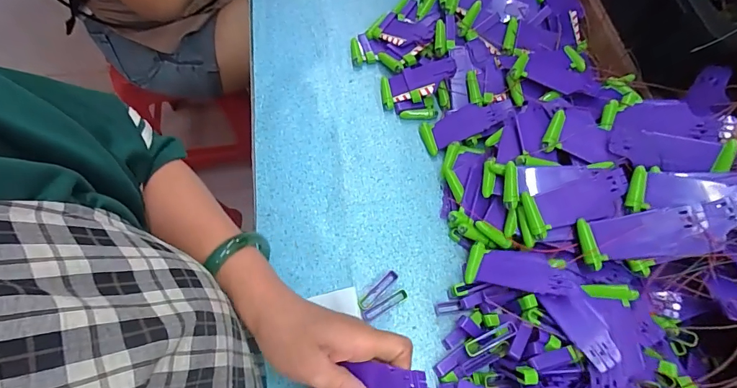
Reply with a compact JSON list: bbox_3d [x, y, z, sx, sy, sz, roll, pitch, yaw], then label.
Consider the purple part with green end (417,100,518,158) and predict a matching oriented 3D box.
[{"bbox_3d":[0.109,-0.079,0.435,0.101,0.010,0.039,-20,65,16],"label":"purple part with green end"}]

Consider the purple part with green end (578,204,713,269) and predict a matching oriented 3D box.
[{"bbox_3d":[0.224,0.034,0.321,0.089,0.010,0.038,-17,63,22],"label":"purple part with green end"}]

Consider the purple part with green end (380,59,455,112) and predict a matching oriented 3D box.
[{"bbox_3d":[0.057,-0.133,0.457,0.090,0.009,0.046,-19,64,16],"label":"purple part with green end"}]

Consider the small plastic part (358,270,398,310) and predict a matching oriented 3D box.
[{"bbox_3d":[0.009,0.093,0.379,0.047,0.006,0.012,-41,72,-18],"label":"small plastic part"}]

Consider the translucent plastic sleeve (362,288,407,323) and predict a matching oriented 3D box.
[{"bbox_3d":[0.015,0.106,0.373,0.047,0.006,0.010,-25,68,-12],"label":"translucent plastic sleeve"}]

